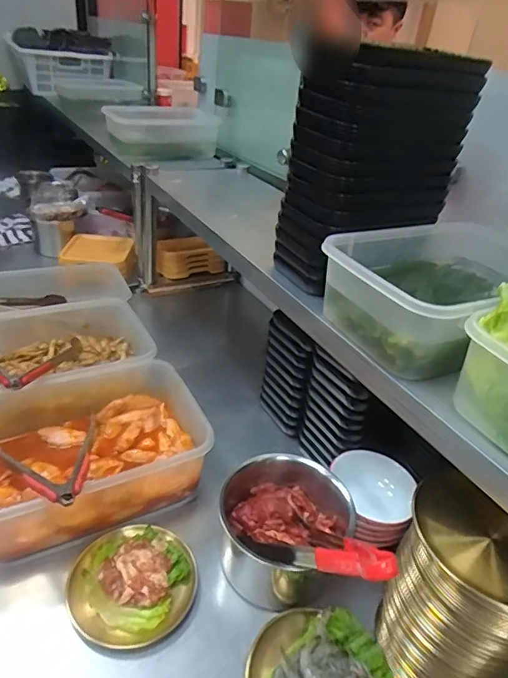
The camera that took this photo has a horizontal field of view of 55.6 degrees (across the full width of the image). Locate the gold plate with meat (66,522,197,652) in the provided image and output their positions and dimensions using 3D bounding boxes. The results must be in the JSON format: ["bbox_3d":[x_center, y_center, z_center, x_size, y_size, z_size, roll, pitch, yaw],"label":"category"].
[{"bbox_3d":[-0.161,0.318,0.639,0.156,0.032,0.156,5,33,-3],"label":"gold plate with meat"}]

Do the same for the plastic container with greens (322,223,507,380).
[{"bbox_3d":[0.272,-0.066,0.659,0.328,0.105,0.212,-13,38,-28],"label":"plastic container with greens"}]

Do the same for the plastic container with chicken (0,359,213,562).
[{"bbox_3d":[-0.257,0.174,0.744,0.352,0.117,0.277,-14,39,-29],"label":"plastic container with chicken"}]

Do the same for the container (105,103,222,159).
[{"bbox_3d":[-0.254,-0.577,1.341,0.289,0.119,0.126,-4,35,-17],"label":"container"}]

